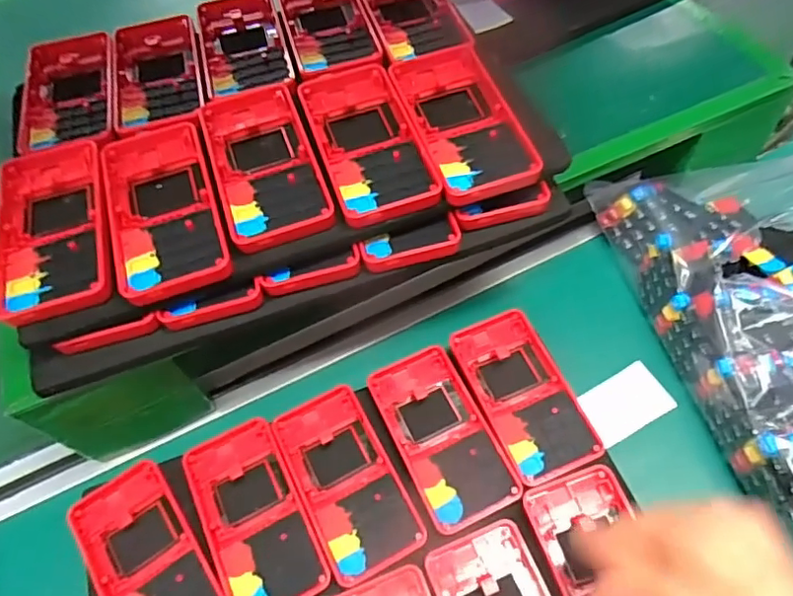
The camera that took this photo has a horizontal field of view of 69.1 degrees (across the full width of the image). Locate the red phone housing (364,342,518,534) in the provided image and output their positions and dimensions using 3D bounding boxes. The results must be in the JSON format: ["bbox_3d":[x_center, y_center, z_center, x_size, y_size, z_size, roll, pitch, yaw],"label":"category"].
[{"bbox_3d":[0.030,0.093,0.395,0.061,0.008,0.121,-22,58,-9],"label":"red phone housing"}]

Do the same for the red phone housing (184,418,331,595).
[{"bbox_3d":[-0.092,0.137,0.367,0.060,0.007,0.121,-25,58,-11],"label":"red phone housing"}]

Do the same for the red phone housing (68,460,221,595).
[{"bbox_3d":[-0.159,0.161,0.359,0.060,0.007,0.127,-34,60,-16],"label":"red phone housing"}]

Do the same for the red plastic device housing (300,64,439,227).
[{"bbox_3d":[-0.021,-0.107,0.372,0.061,0.010,0.135,-17,57,-6],"label":"red plastic device housing"}]

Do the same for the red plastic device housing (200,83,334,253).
[{"bbox_3d":[-0.084,-0.086,0.370,0.062,0.020,0.129,-18,57,-6],"label":"red plastic device housing"}]

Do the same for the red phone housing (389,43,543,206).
[{"bbox_3d":[0.042,-0.117,0.377,0.061,0.016,0.124,-17,57,-6],"label":"red phone housing"}]

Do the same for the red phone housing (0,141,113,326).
[{"bbox_3d":[-0.208,-0.047,0.351,0.065,0.017,0.136,-18,57,-7],"label":"red phone housing"}]

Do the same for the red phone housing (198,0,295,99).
[{"bbox_3d":[-0.117,-0.191,0.440,0.062,0.018,0.126,-15,57,-5],"label":"red phone housing"}]

